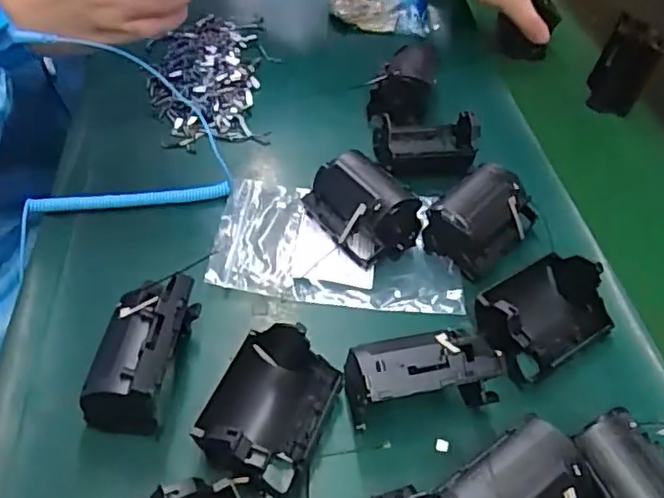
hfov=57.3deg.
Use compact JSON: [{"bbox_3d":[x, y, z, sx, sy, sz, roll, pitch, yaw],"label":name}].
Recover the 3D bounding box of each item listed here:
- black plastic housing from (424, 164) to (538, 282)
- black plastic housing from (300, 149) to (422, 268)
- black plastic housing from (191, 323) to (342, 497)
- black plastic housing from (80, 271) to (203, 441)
[{"bbox_3d":[0.097,-0.020,0.389,0.072,0.039,0.048,-33,58,-30],"label":"black plastic housing"},{"bbox_3d":[0.018,-0.028,0.389,0.048,0.040,0.070,-29,55,-27],"label":"black plastic housing"},{"bbox_3d":[-0.031,0.073,0.292,0.056,0.043,0.082,19,49,13],"label":"black plastic housing"},{"bbox_3d":[-0.093,0.053,0.303,0.043,0.048,0.072,6,47,1],"label":"black plastic housing"}]

